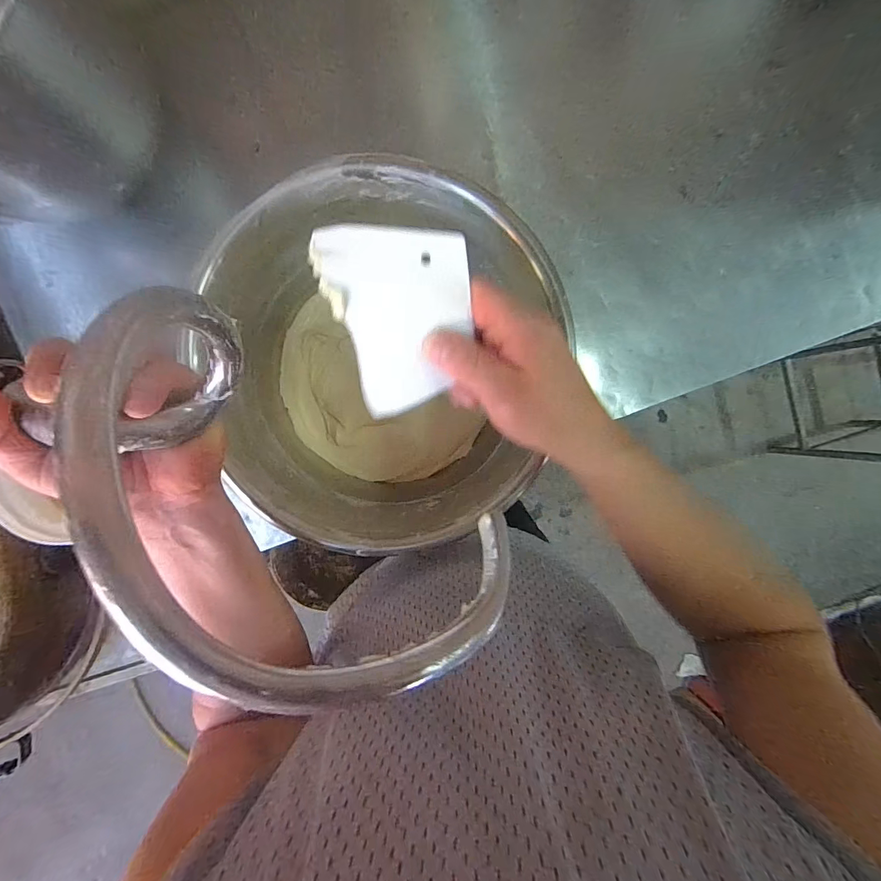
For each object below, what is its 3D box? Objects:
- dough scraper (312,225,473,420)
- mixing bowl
[{"bbox_3d":[-0.019,-0.068,0.257,0.075,0.005,0.118,-10,132,2],"label":"dough scraper"},{"bbox_3d":[-0.064,-0.081,0.498,0.314,0.241,0.331,0,94,-3],"label":"mixing bowl"}]

